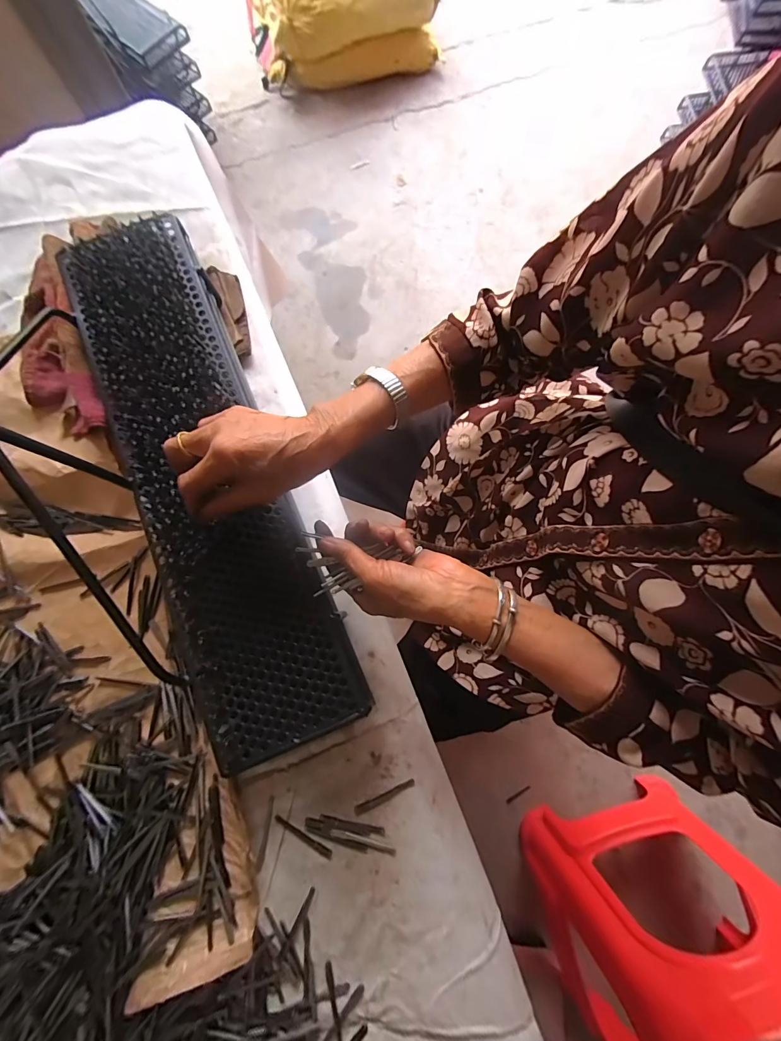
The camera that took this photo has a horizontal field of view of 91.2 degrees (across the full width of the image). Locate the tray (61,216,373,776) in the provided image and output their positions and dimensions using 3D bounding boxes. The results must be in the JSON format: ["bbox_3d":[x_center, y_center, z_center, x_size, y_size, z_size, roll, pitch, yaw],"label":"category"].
[{"bbox_3d":[-0.198,-0.062,0.397,0.150,0.031,0.586,-22,82,-6],"label":"tray"}]

